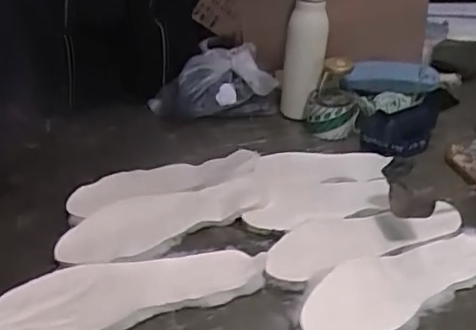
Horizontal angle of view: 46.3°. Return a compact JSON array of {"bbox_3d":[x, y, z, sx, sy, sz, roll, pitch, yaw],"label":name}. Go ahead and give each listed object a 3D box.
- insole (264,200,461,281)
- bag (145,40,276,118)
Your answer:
[{"bbox_3d":[0.154,0.084,0.695,0.251,0.016,0.092,-14,32,-20],"label":"insole"},{"bbox_3d":[-0.049,-0.144,0.982,0.213,0.093,0.144,-7,30,-9],"label":"bag"}]

